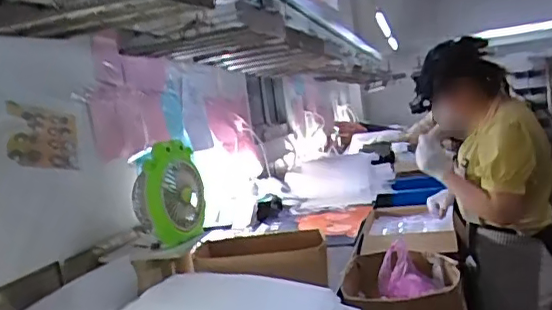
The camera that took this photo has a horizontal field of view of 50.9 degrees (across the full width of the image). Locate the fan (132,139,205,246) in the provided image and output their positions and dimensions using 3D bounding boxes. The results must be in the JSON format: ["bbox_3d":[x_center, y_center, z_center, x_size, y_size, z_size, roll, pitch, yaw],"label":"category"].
[{"bbox_3d":[-0.297,0.102,1.613,0.111,0.269,0.214,-9,6,17],"label":"fan"}]

